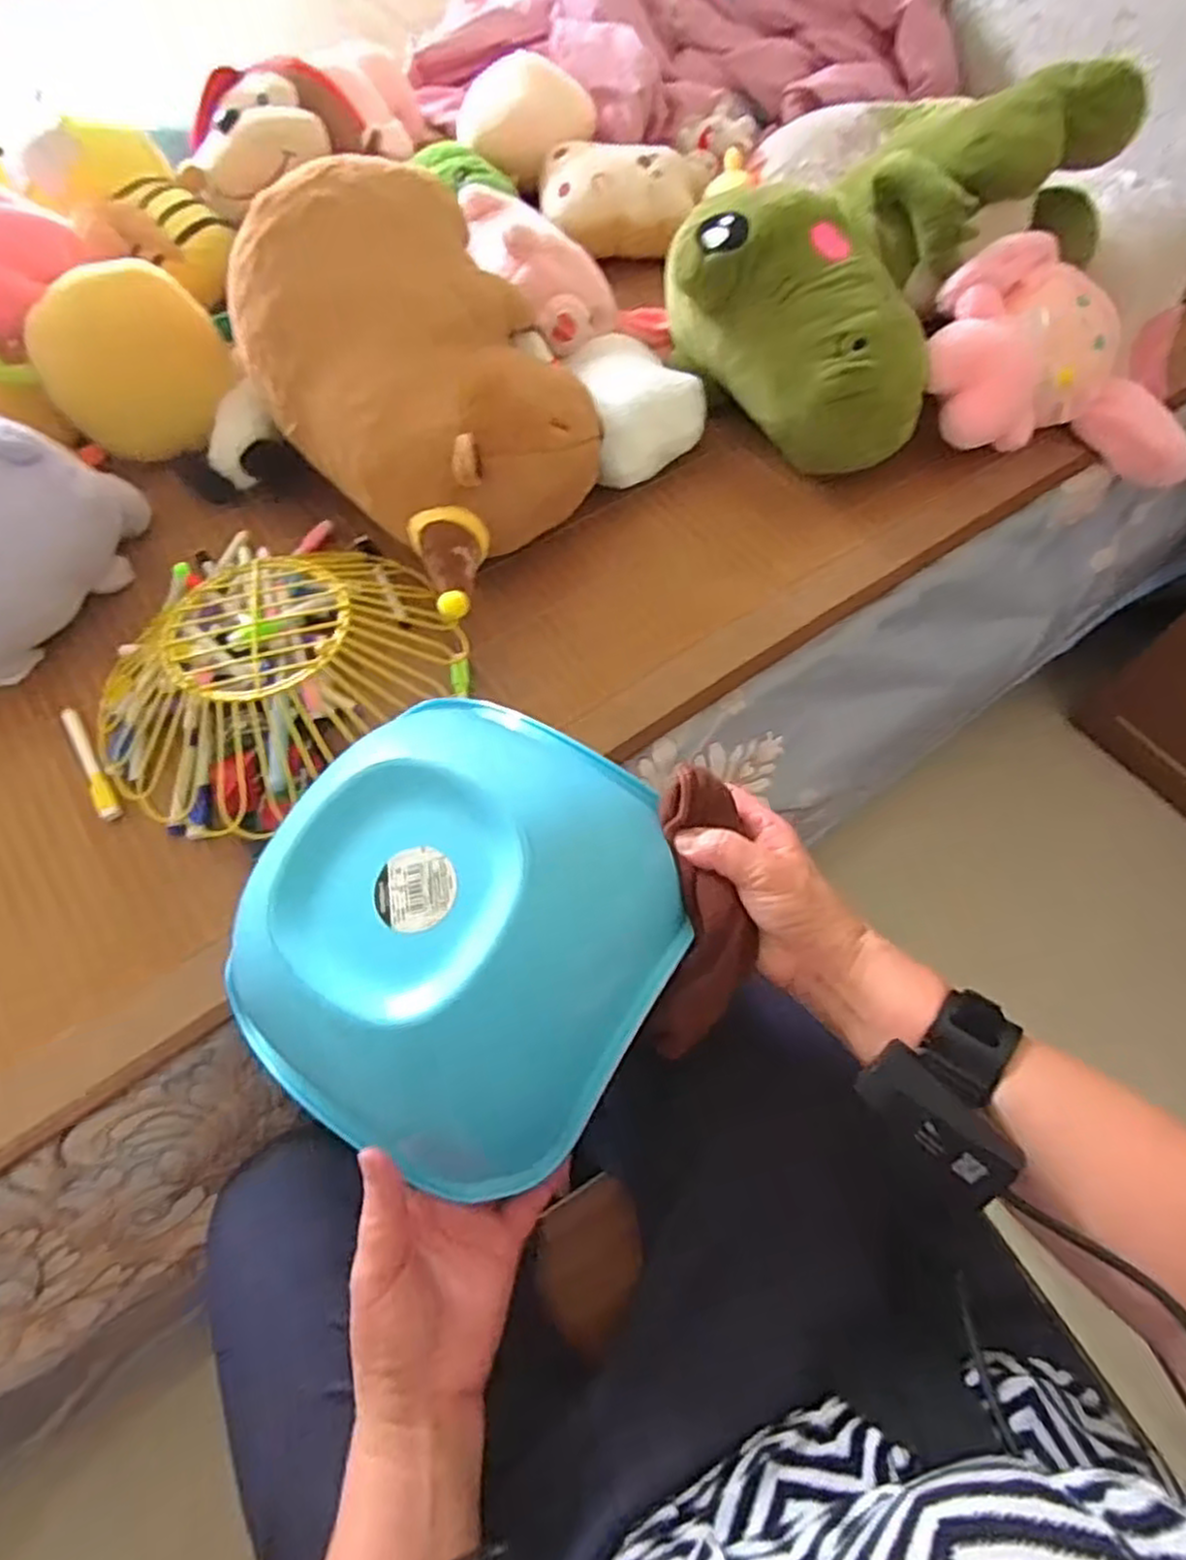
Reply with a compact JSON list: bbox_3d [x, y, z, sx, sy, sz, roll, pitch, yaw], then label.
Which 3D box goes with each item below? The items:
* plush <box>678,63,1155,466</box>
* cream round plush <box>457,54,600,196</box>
[{"bbox_3d":[0.278,-0.516,0.714,0.272,0.178,0.404,40,69,17],"label":"plush"},{"bbox_3d":[-0.085,-0.787,0.883,0.143,0.087,0.109,29,66,13],"label":"cream round plush"}]

